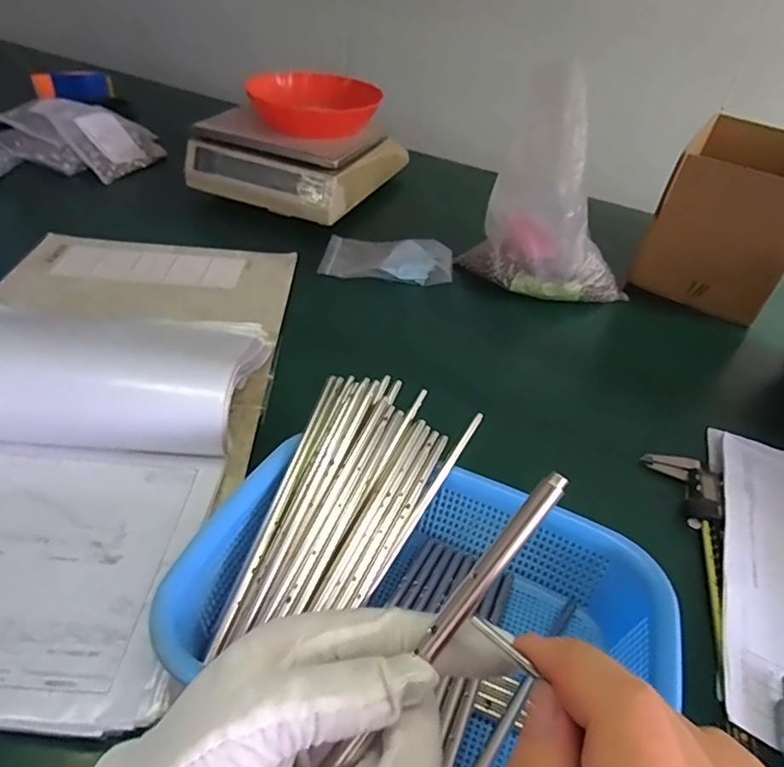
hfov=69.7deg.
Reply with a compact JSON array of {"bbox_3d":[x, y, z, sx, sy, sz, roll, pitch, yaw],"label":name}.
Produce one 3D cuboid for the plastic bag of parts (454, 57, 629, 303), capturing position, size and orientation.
[{"bbox_3d":[0.211,-0.230,0.703,0.208,0.240,0.081,22,41,17],"label":"plastic bag of parts"}]

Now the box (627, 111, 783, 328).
[{"bbox_3d":[0.489,-0.245,0.815,0.179,0.182,0.246,27,43,22],"label":"box"}]

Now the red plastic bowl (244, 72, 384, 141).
[{"bbox_3d":[-0.129,-0.465,0.935,0.211,0.060,0.172,-5,41,-15],"label":"red plastic bowl"}]

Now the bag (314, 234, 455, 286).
[{"bbox_3d":[-0.005,-0.181,0.816,0.184,0.026,0.107,8,39,0],"label":"bag"}]

